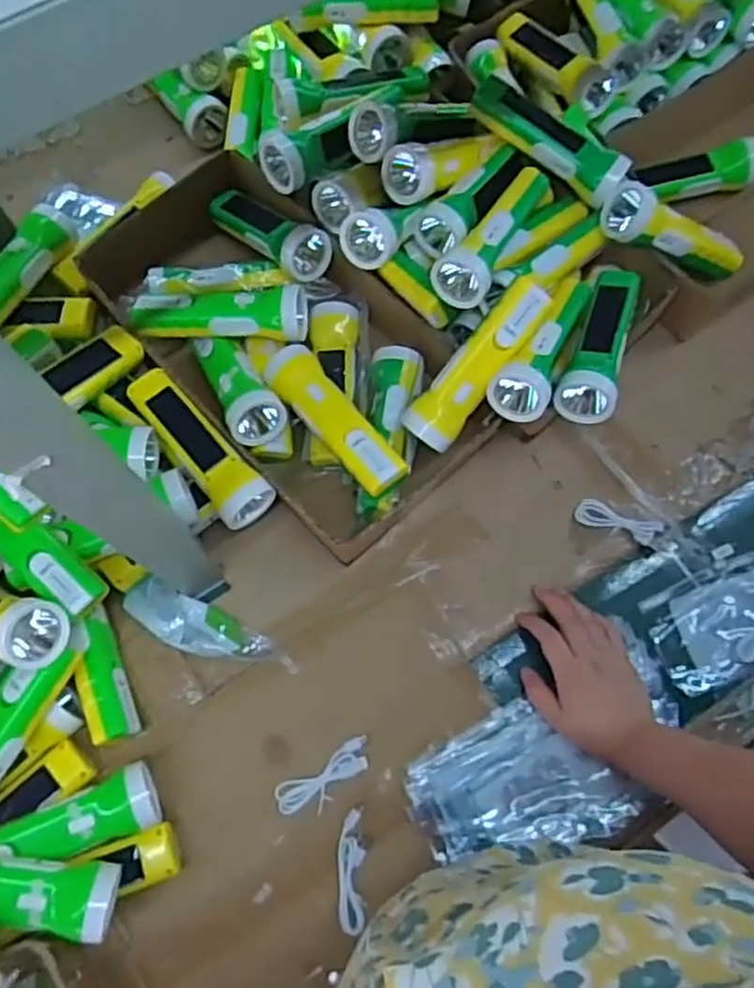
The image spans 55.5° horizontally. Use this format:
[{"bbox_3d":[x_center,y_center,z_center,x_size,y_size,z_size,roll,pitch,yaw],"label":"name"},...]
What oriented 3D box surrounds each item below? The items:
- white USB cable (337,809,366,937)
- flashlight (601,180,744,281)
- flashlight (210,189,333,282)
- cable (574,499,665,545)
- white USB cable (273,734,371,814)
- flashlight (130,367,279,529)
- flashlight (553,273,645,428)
[{"bbox_3d":[-0.022,0.325,0.617,0.022,0.004,0.094,-3,71,0],"label":"white USB cable"},{"bbox_3d":[0.310,-0.263,0.738,0.170,0.048,0.059,13,68,-26],"label":"flashlight"},{"bbox_3d":[-0.118,-0.286,0.780,0.057,0.052,0.160,-40,56,-12],"label":"flashlight"},{"bbox_3d":[0.243,0.028,0.722,0.086,0.010,0.027,19,72,8],"label":"cable"},{"bbox_3d":[-0.045,0.255,0.639,0.092,0.008,0.036,-29,73,-9],"label":"white USB cable"},{"bbox_3d":[-0.168,-0.045,0.678,0.052,0.039,0.175,-39,74,-12],"label":"flashlight"},{"bbox_3d":[0.217,-0.150,0.694,0.055,0.044,0.186,18,72,7],"label":"flashlight"}]

